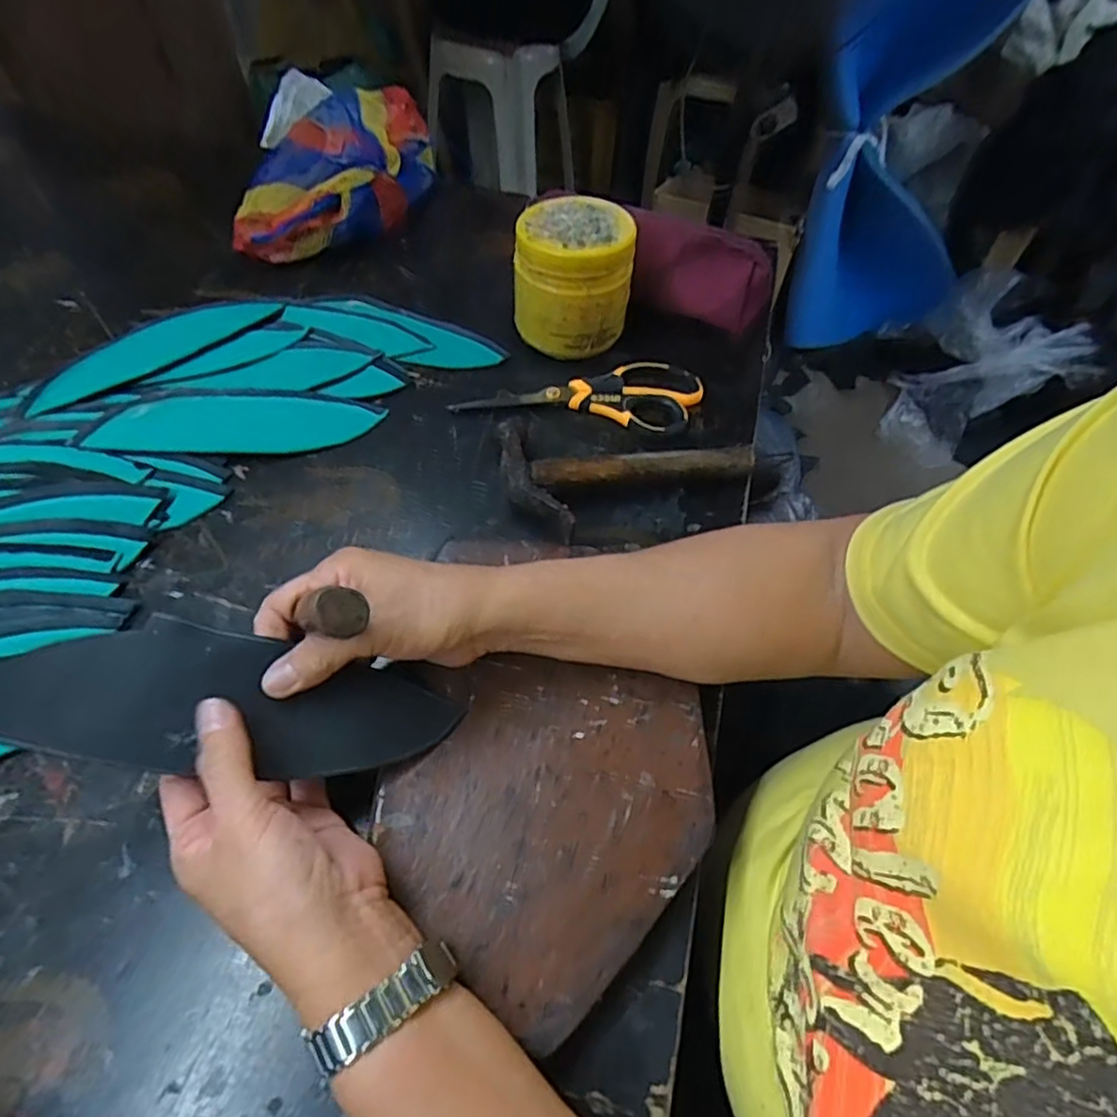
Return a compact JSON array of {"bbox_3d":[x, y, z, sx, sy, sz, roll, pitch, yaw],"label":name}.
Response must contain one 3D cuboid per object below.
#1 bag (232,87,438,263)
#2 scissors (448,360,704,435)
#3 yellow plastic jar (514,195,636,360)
[{"bbox_3d":[-0.224,-0.401,0.690,0.155,0.071,0.292,17,56,11],"label":"bag"},{"bbox_3d":[0.018,-0.139,0.543,0.194,0.015,0.076,8,54,5],"label":"scissors"},{"bbox_3d":[0.013,-0.232,0.555,0.095,0.100,0.087,0,54,-1],"label":"yellow plastic jar"}]

